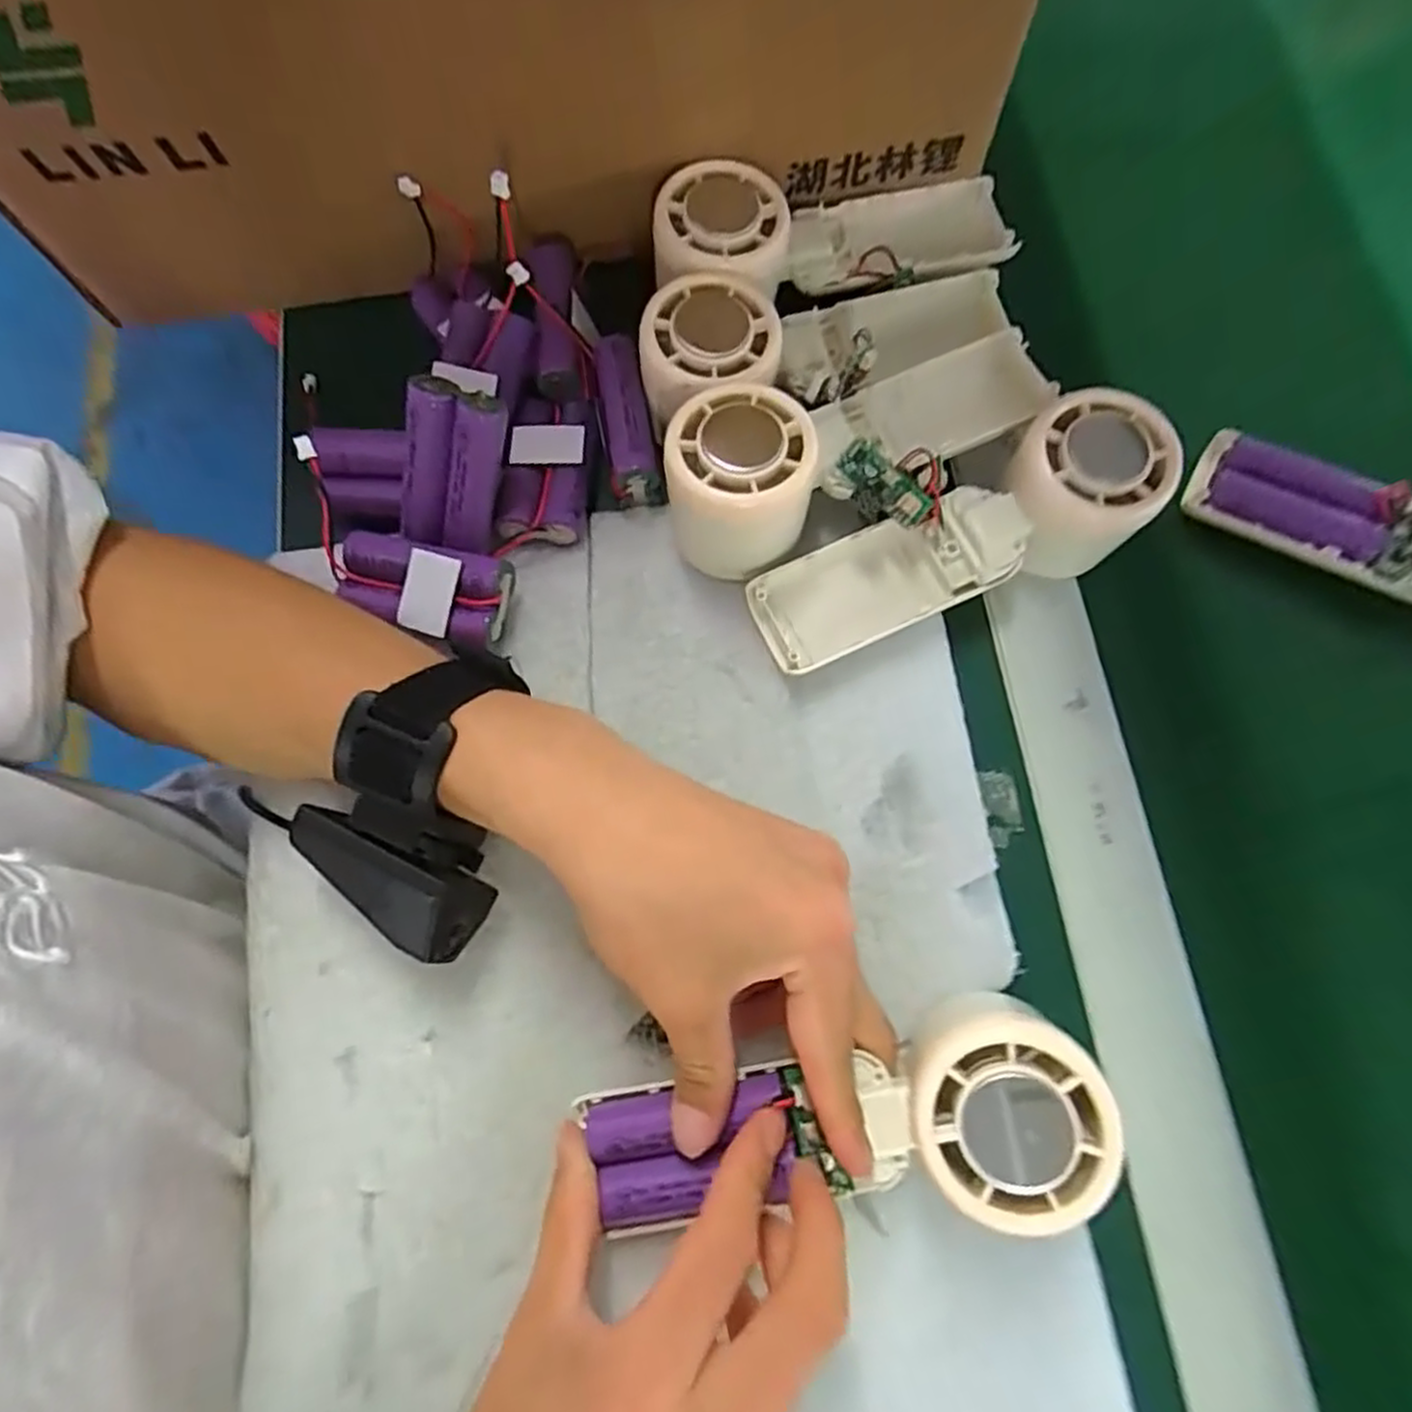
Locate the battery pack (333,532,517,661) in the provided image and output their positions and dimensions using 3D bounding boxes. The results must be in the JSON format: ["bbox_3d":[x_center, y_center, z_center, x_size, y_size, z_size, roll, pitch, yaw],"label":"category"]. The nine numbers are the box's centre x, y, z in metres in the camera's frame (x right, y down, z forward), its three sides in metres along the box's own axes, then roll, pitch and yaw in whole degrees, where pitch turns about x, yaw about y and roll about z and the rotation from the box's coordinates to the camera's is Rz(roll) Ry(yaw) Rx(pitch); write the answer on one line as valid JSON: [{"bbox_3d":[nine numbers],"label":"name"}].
[{"bbox_3d":[-0.112,-0.045,0.297,0.069,0.025,0.035,13,75,3],"label":"battery pack"}]

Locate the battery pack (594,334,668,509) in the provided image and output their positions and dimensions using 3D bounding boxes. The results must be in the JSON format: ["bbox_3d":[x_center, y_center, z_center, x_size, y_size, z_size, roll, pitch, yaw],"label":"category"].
[{"bbox_3d":[-0.033,-0.118,0.315,0.019,0.025,0.067,-11,90,-3],"label":"battery pack"}]

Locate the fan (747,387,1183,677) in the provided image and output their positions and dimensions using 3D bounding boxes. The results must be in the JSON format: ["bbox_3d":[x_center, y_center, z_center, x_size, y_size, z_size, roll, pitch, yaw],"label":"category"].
[{"bbox_3d":[0.095,-0.072,0.298,0.165,0.050,0.068,-21,77,-5],"label":"fan"}]

